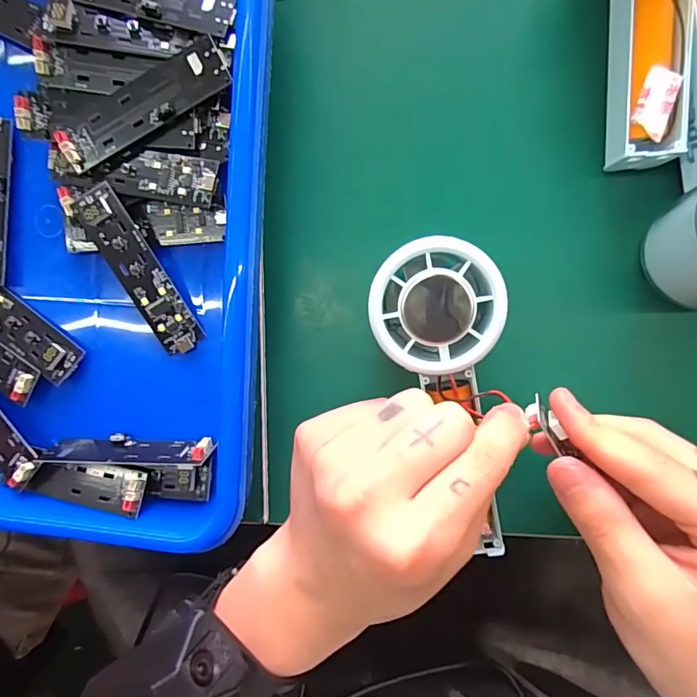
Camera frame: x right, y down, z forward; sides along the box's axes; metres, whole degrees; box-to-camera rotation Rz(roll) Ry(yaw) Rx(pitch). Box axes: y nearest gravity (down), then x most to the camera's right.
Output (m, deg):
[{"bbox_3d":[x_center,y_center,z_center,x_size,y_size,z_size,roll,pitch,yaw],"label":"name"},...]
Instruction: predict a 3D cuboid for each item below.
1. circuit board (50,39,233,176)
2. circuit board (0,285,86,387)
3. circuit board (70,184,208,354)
[{"bbox_3d":[-0.101,-0.119,0.227,0.091,0.005,0.022,-28,87,7],"label":"circuit board"},{"bbox_3d":[-0.189,-0.015,0.260,0.091,0.011,0.025,35,95,6],"label":"circuit board"},{"bbox_3d":[-0.108,-0.040,0.244,0.022,0.008,0.090,-28,101,7],"label":"circuit board"}]

